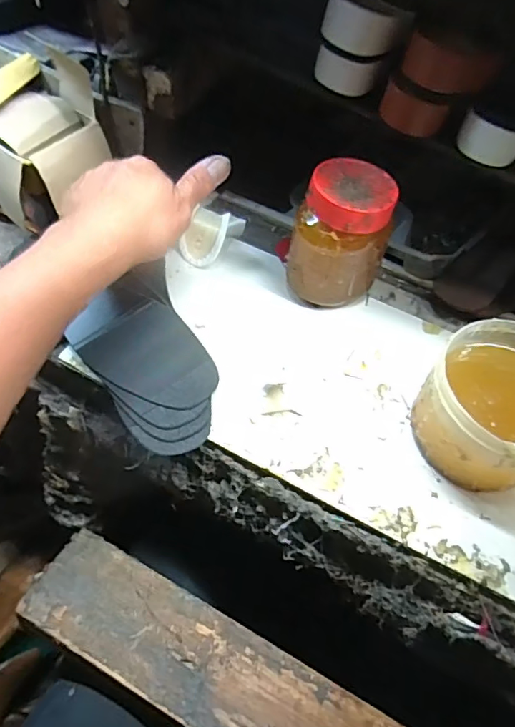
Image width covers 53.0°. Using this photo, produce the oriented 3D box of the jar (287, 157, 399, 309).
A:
[{"bbox_3d":[0.072,-0.106,0.444,0.074,0.112,0.077,1,58,-2],"label":"jar"}]

